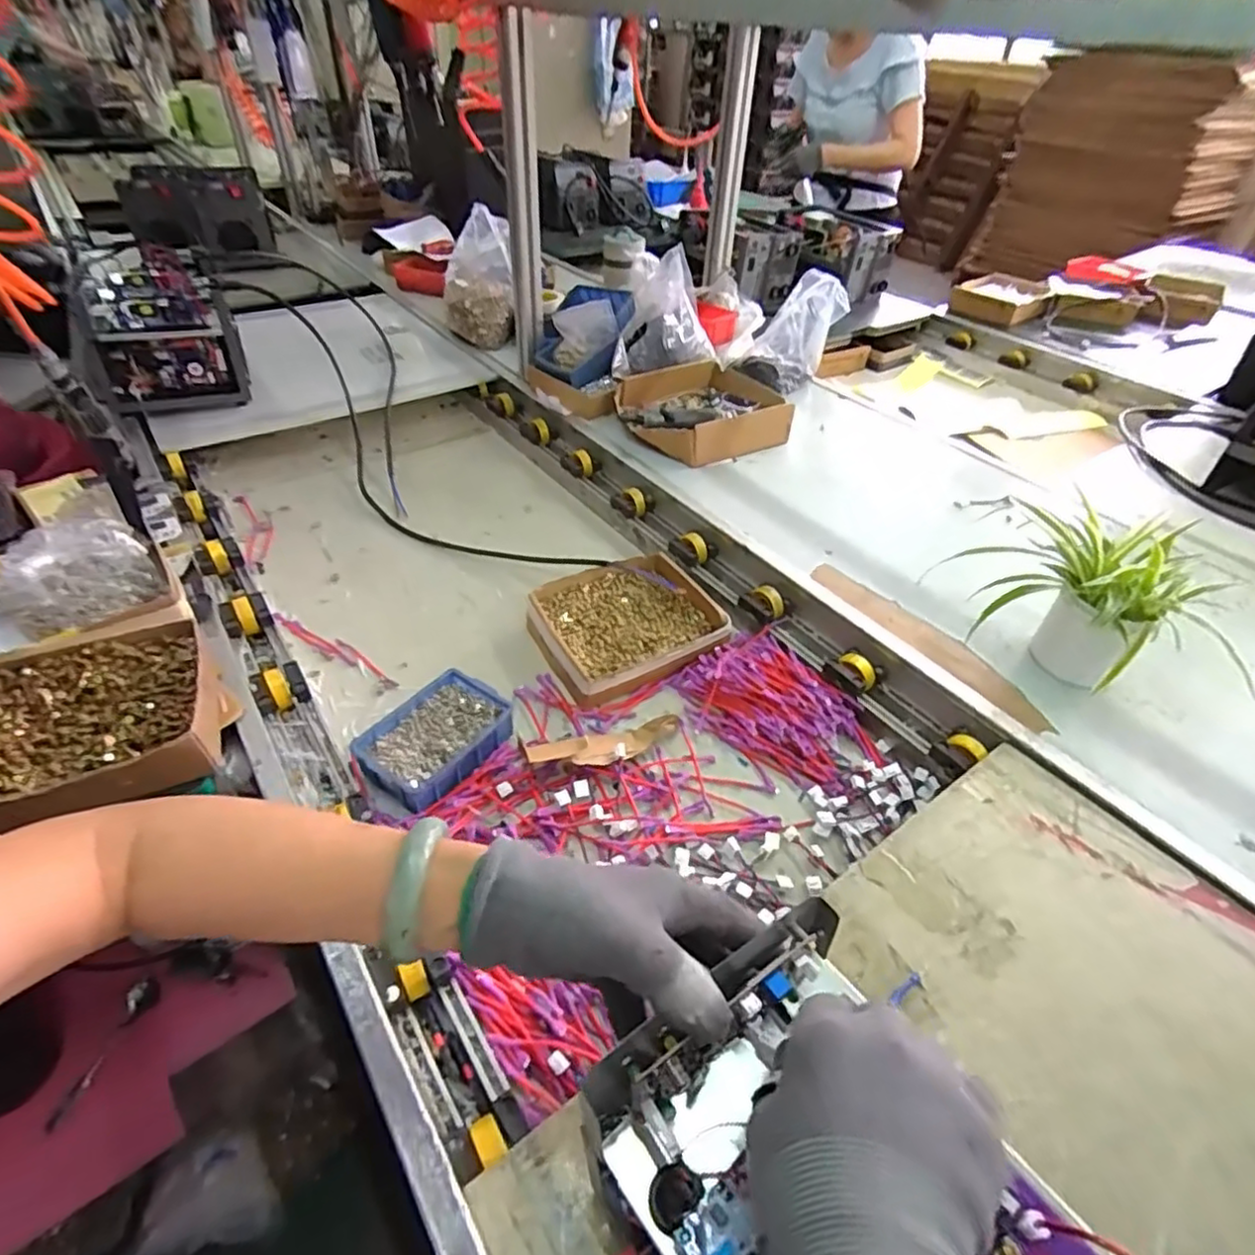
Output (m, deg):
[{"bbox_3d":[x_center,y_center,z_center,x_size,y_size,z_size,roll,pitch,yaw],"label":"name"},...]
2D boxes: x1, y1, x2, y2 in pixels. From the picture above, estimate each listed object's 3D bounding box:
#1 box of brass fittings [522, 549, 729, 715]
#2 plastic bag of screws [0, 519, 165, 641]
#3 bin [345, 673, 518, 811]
[{"bbox_3d":[-0.002,-0.004,0.873,0.226,0.052,0.198,-16,45,-20],"label":"box of brass fittings"},{"bbox_3d":[-0.579,-0.054,0.705,0.117,0.065,0.142,30,49,27],"label":"plastic bag of screws"},{"bbox_3d":[-0.204,0.120,0.717,0.098,0.049,0.151,29,48,26],"label":"bin"}]

